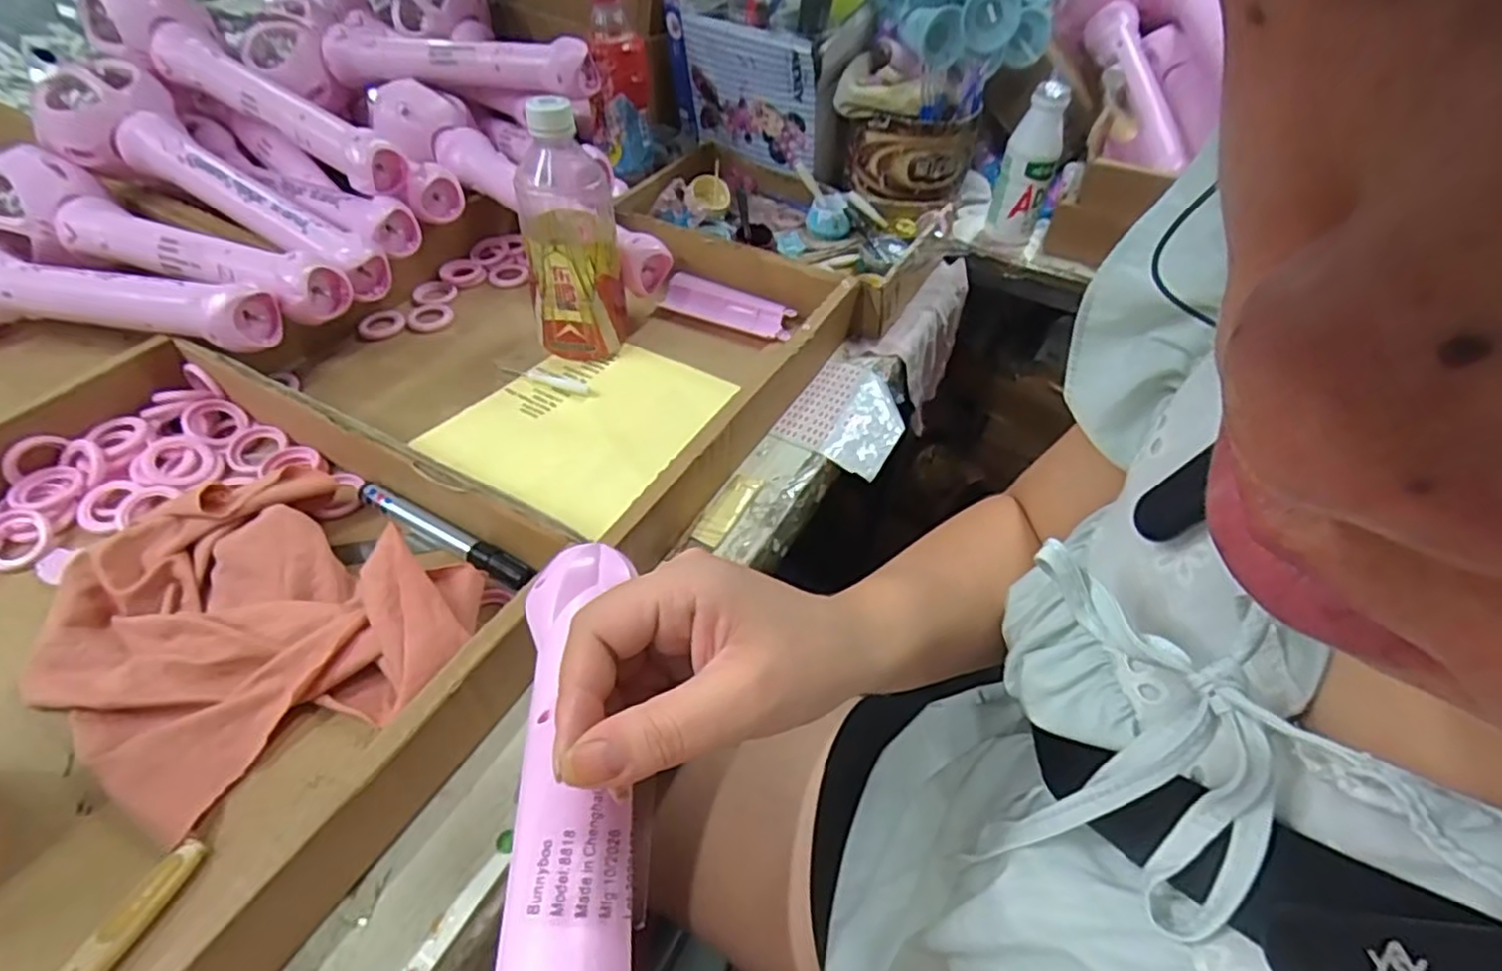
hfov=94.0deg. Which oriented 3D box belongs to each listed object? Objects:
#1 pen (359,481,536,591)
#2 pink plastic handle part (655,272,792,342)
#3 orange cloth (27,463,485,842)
[{"bbox_3d":[-0.189,0.032,0.431,0.140,0.016,0.018,24,50,16],"label":"pen"},{"bbox_3d":[-0.021,-0.163,0.631,0.122,0.016,0.048,20,49,13],"label":"pink plastic handle part"},{"bbox_3d":[-0.264,0.072,0.367,0.215,0.043,0.167,27,51,19],"label":"orange cloth"}]

